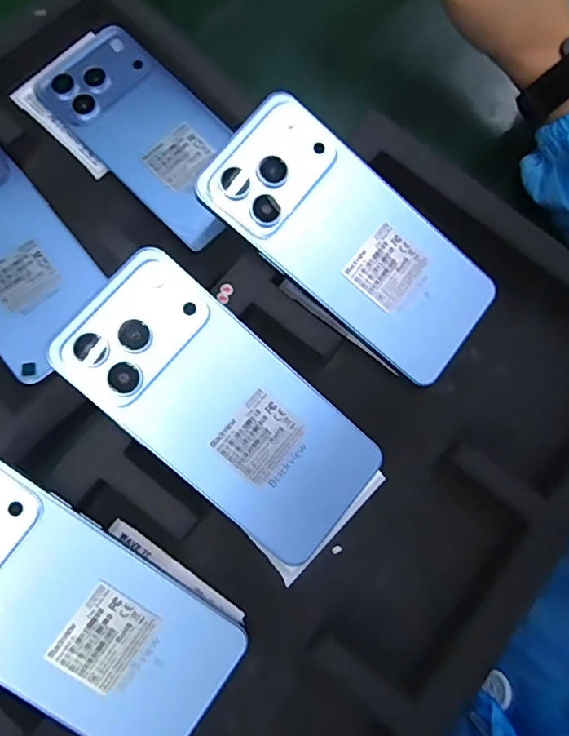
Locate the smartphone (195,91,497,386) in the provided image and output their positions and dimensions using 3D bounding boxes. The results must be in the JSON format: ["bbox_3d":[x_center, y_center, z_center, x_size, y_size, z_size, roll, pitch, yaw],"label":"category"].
[{"bbox_3d":[0.037,-0.068,0.277,0.161,0.008,0.077,40,77,-7],"label":"smartphone"}]

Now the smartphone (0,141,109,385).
[{"bbox_3d":[-0.172,-0.073,0.313,0.076,0.016,0.154,-38,81,-9],"label":"smartphone"}]

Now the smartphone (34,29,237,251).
[{"bbox_3d":[-0.085,-0.154,0.334,0.074,0.014,0.158,-44,82,-10],"label":"smartphone"}]

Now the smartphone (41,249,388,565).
[{"bbox_3d":[-0.029,0.020,0.257,0.163,0.006,0.076,43,78,-7],"label":"smartphone"}]

